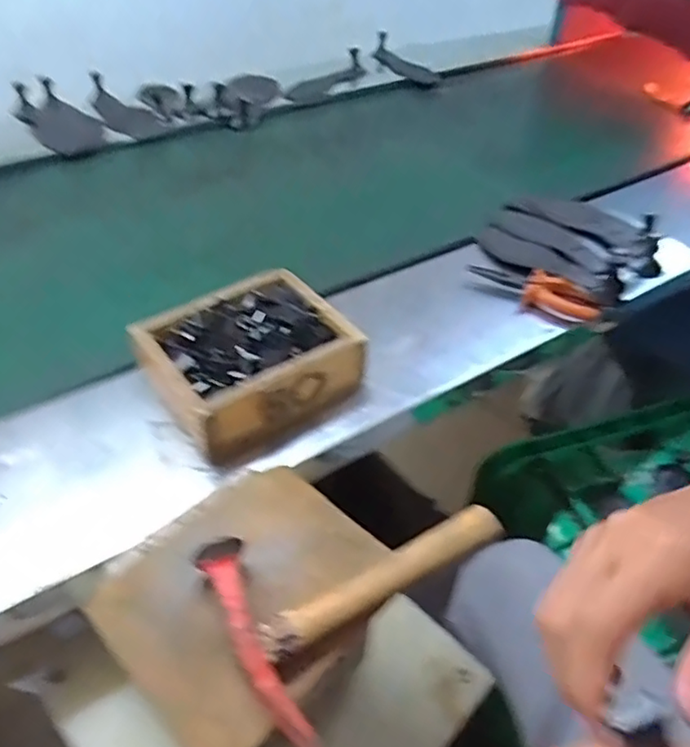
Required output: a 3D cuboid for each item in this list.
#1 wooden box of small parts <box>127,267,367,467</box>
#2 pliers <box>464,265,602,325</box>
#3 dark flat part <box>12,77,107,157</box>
[{"bbox_3d":[-0.095,-0.014,0.604,0.183,0.065,0.157,-26,49,-27],"label":"wooden box of small parts"},{"bbox_3d":[0.223,-0.101,0.727,0.154,0.017,0.062,29,49,27],"label":"pliers"},{"bbox_3d":[-0.520,-0.463,1.114,0.114,0.065,0.247,-25,48,-26],"label":"dark flat part"}]

